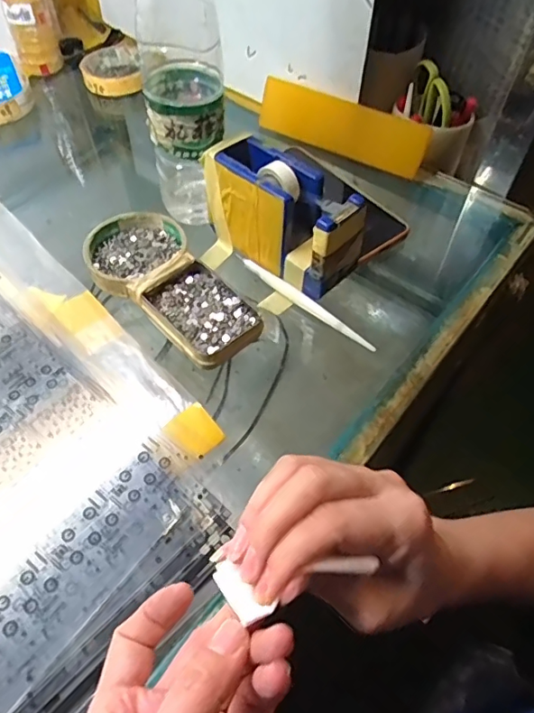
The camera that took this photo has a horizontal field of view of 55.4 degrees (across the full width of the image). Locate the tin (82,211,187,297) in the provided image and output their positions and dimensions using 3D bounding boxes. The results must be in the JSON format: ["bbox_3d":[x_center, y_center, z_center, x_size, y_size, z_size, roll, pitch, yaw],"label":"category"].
[{"bbox_3d":[-0.109,-0.087,0.424,0.081,0.016,0.076,0,54,0],"label":"tin"}]

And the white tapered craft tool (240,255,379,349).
[{"bbox_3d":[0.027,-0.045,0.408,0.010,0.008,0.141,-38,62,-25],"label":"white tapered craft tool"}]

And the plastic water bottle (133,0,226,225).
[{"bbox_3d":[-0.063,-0.210,0.386,0.059,0.215,0.073,-5,54,-4],"label":"plastic water bottle"}]

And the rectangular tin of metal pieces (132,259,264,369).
[{"bbox_3d":[-0.050,-0.034,0.392,0.065,0.014,0.093,-34,61,-23],"label":"rectangular tin of metal pieces"}]

